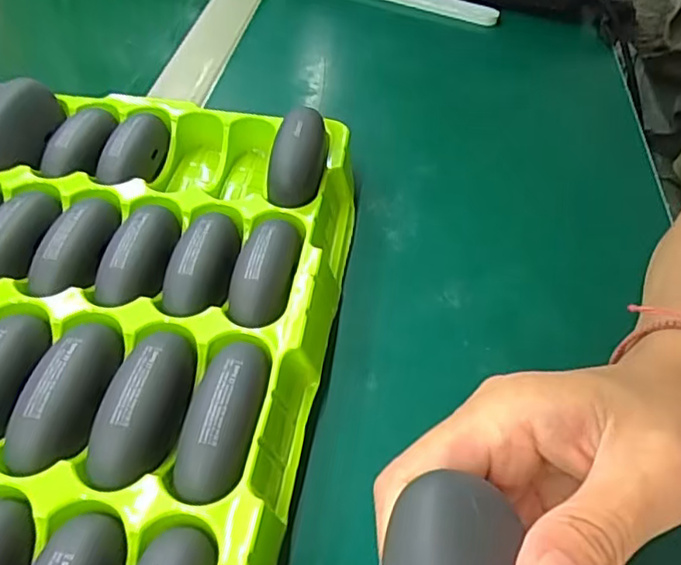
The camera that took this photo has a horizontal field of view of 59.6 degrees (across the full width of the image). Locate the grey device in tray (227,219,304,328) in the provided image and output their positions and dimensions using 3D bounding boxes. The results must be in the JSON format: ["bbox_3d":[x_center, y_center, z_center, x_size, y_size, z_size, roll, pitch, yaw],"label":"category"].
[{"bbox_3d":[-0.034,-0.008,0.274,0.027,0.022,0.059,10,49,4],"label":"grey device in tray"}]

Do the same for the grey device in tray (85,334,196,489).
[{"bbox_3d":[-0.073,0.045,0.223,0.024,0.024,0.065,11,49,5],"label":"grey device in tray"}]

